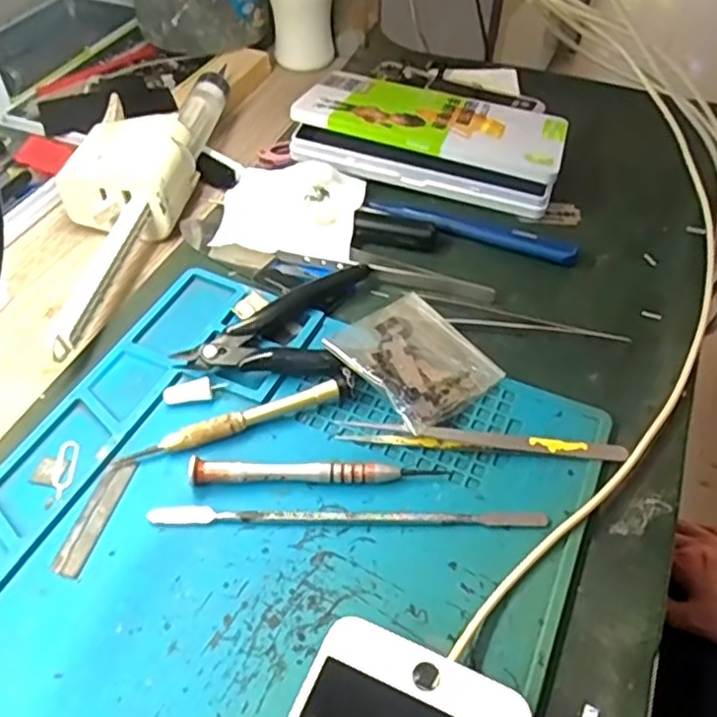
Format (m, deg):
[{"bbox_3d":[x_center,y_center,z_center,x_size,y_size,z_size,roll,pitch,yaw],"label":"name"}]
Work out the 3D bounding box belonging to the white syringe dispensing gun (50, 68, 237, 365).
[{"bbox_3d":[-0.144,-0.108,0.424,0.073,0.045,0.261,8,49,5],"label":"white syringe dispensing gun"}]

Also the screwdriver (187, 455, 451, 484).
[{"bbox_3d":[-0.018,0.051,0.310,0.113,0.010,0.009,0,49,-2],"label":"screwdriver"}]

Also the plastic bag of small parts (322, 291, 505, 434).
[{"bbox_3d":[0.026,-0.002,0.349,0.064,0.020,0.075,-33,58,-27],"label":"plastic bag of small parts"}]

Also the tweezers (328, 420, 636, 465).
[{"bbox_3d":[0.057,0.037,0.323,0.132,0.009,0.011,5,49,3],"label":"tweezers"}]

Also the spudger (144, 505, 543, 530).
[{"bbox_3d":[-0.004,0.069,0.298,0.170,0.004,0.008,2,49,0],"label":"spudger"}]

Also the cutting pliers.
[{"bbox_3d":[-0.042,-0.027,0.371,0.081,0.017,0.090,8,49,5],"label":"cutting pliers"}]

